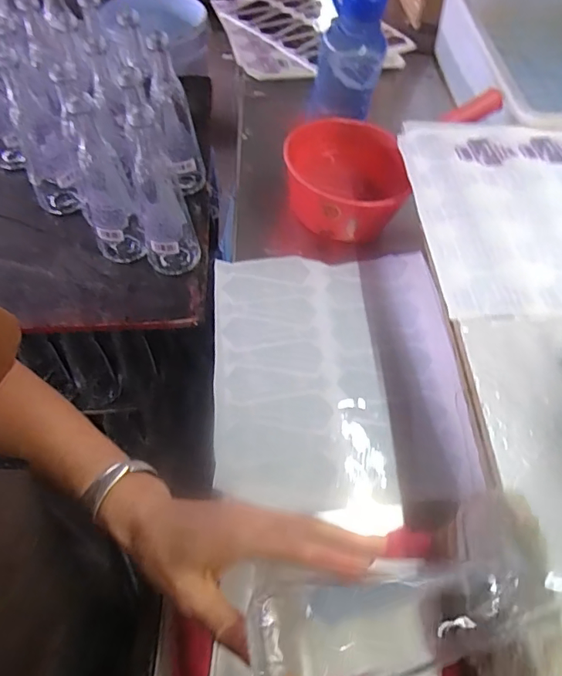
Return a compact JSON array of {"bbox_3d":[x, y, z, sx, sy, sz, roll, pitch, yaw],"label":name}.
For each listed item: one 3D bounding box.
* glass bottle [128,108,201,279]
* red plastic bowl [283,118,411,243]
[{"bbox_3d":[-0.143,-0.170,0.602,0.066,0.202,0.075,-10,55,-9],"label":"glass bottle"},{"bbox_3d":[0.082,-0.209,0.662,0.156,0.081,0.169,1,54,-1],"label":"red plastic bowl"}]

